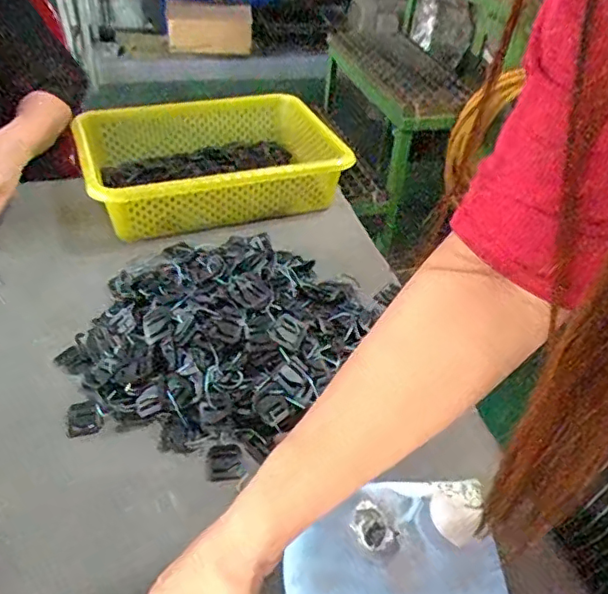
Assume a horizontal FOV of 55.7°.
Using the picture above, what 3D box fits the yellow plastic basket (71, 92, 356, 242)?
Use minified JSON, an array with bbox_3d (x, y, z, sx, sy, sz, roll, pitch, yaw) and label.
[{"bbox_3d":[-0.116,-0.201,0.854,0.387,0.108,0.254,-13,44,-21],"label":"yellow plastic basket"}]

